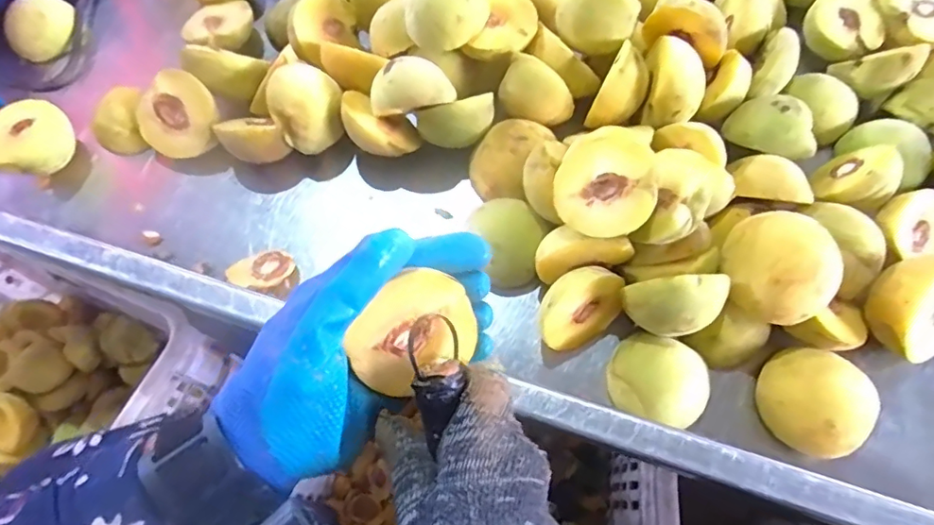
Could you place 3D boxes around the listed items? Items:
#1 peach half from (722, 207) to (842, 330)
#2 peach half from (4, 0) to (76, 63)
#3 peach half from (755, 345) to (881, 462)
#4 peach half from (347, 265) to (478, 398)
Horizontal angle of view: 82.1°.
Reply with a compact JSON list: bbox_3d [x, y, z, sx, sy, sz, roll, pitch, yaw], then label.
[{"bbox_3d":[0.191,0.003,0.325,0.060,0.037,0.058,0,66,1],"label":"peach half"},{"bbox_3d":[-0.390,-0.218,0.489,0.047,0.036,0.062,40,73,17],"label":"peach half"},{"bbox_3d":[0.216,0.087,0.335,0.054,0.045,0.060,-40,71,-15],"label":"peach half"},{"bbox_3d":[-0.029,0.032,0.276,0.062,0.053,0.031,-38,32,0],"label":"peach half"}]

